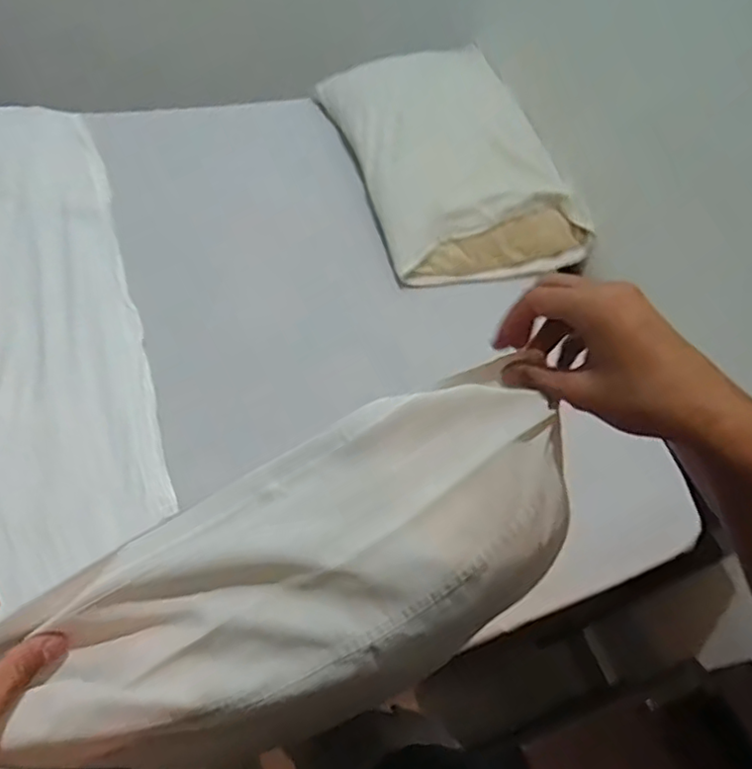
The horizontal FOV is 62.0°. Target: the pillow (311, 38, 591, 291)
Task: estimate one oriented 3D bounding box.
[{"bbox_3d":[0.153,-0.484,1.274,0.374,0.174,0.575,-11,59,-19],"label":"pillow"}]

